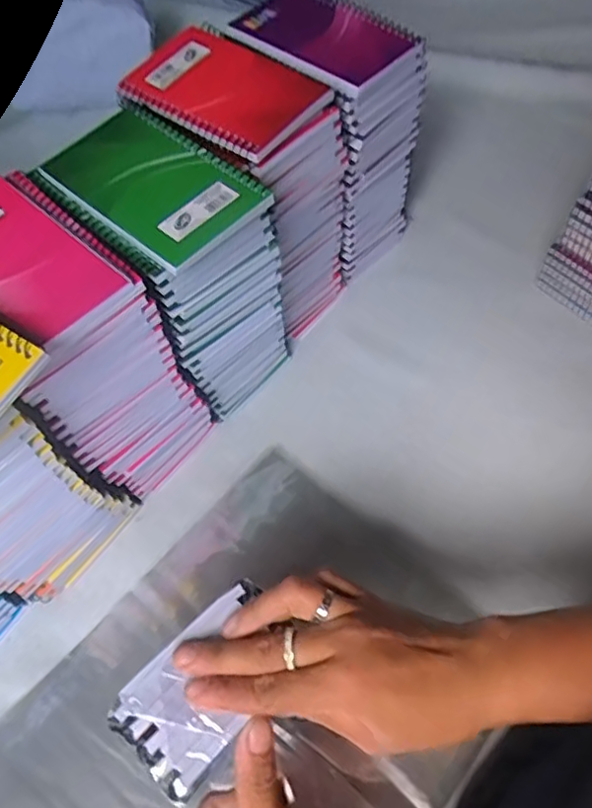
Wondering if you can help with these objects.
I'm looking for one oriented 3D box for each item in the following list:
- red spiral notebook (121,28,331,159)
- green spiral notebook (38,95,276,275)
[{"bbox_3d":[-0.049,-0.216,0.419,0.129,0.010,0.089,33,65,18],"label":"red spiral notebook"},{"bbox_3d":[-0.089,-0.138,0.377,0.083,0.011,0.128,-41,68,-21],"label":"green spiral notebook"}]

